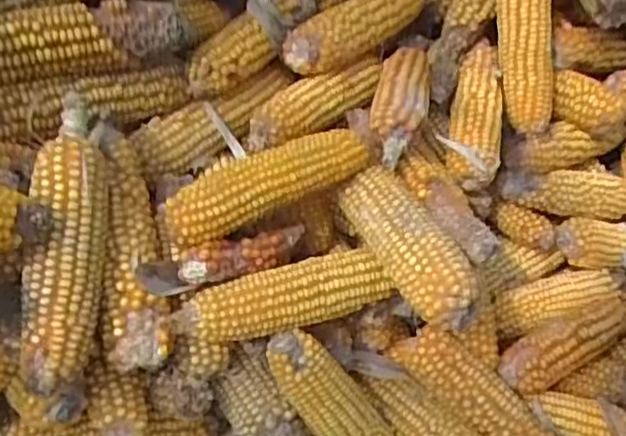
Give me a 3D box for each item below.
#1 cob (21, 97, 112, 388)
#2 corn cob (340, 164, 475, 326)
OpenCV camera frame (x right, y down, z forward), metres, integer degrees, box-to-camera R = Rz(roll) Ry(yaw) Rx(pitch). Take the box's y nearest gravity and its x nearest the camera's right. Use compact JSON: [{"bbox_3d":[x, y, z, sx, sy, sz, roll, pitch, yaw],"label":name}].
[{"bbox_3d":[-0.158,0.021,0.448,0.046,0.197,0.043,3,-5,-3],"label":"cob"},{"bbox_3d":[0.071,0.019,0.509,0.047,0.048,0.134,-11,40,-21],"label":"corn cob"}]

